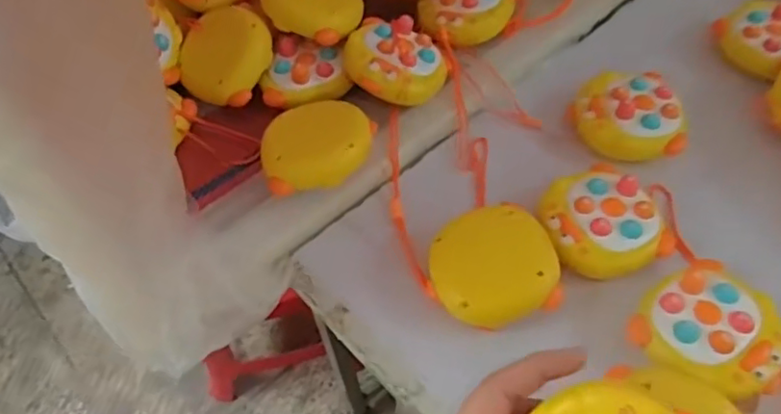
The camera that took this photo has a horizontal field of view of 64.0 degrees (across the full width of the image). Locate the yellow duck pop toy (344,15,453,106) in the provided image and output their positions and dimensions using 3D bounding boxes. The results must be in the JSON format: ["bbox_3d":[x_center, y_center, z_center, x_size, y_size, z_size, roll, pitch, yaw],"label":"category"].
[{"bbox_3d":[0.004,-0.121,0.520,0.077,0.038,0.078,-2,54,2],"label":"yellow duck pop toy"}]

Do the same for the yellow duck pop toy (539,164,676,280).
[{"bbox_3d":[0.151,0.012,0.455,0.077,0.034,0.083,-2,54,2],"label":"yellow duck pop toy"}]

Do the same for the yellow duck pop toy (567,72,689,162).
[{"bbox_3d":[0.196,-0.081,0.518,0.086,0.026,0.084,9,56,10],"label":"yellow duck pop toy"}]

